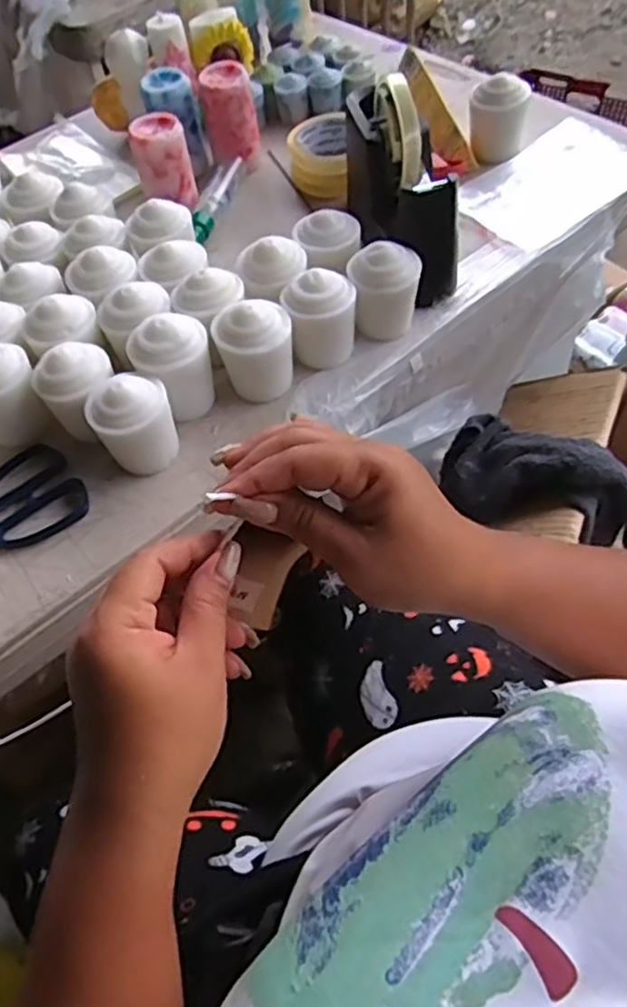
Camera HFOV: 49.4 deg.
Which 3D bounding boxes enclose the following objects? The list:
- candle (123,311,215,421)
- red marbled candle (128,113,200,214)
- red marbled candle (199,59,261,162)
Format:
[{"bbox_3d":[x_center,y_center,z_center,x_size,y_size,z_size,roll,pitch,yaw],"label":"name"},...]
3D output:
[{"bbox_3d":[-0.102,-0.101,0.510,0.058,0.068,0.051,-22,57,-10],"label":"candle"},{"bbox_3d":[-0.144,-0.327,0.660,0.052,0.074,0.051,-14,56,-4],"label":"red marbled candle"},{"bbox_3d":[-0.085,-0.403,0.706,0.050,0.081,0.045,-9,56,-1],"label":"red marbled candle"}]

